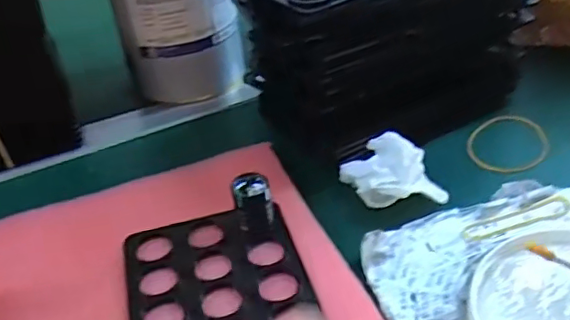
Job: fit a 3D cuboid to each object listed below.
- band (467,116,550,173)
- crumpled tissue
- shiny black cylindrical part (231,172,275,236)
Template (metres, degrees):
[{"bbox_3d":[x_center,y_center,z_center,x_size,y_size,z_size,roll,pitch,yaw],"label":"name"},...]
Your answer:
[{"bbox_3d":[0.167,-0.012,0.430,0.056,0.004,0.066,16,47,20],"label":"band"},{"bbox_3d":[0.071,0.007,0.382,0.063,0.032,0.045,-3,37,1],"label":"crumpled tissue"},{"bbox_3d":[-0.018,0.028,0.348,0.022,0.034,0.022,-3,37,2],"label":"shiny black cylindrical part"}]

